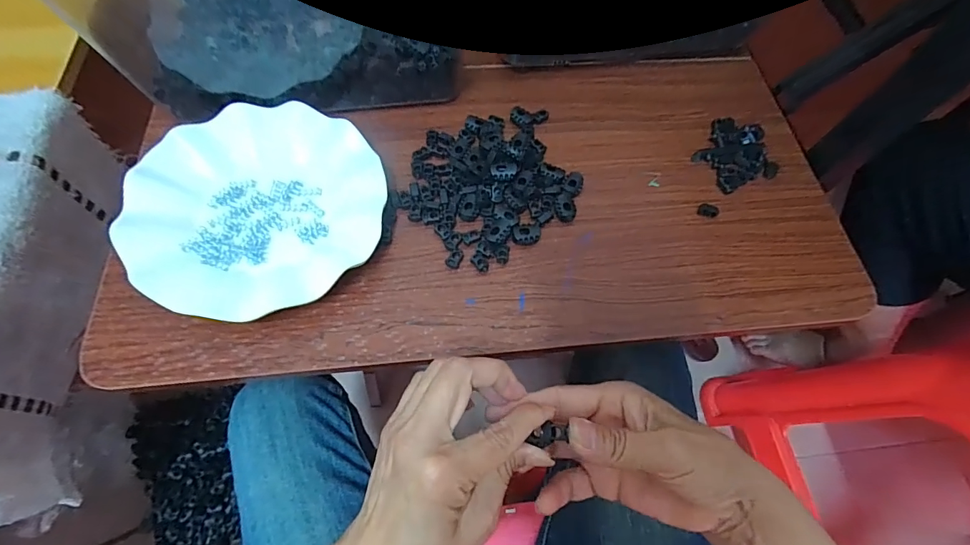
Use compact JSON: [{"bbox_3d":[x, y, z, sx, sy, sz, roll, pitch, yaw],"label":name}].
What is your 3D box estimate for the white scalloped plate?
[{"bbox_3d":[-0.170,-0.049,0.333,0.176,0.035,0.178,1,66,-3],"label":"white scalloped plate"}]

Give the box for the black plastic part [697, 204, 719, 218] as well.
[{"bbox_3d":[0.188,-0.052,0.365,0.016,0.004,0.011,18,66,5],"label":"black plastic part"}]

